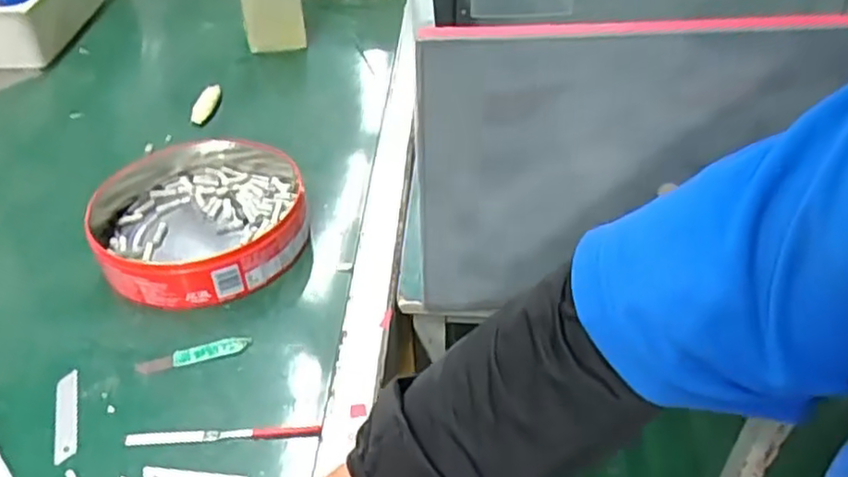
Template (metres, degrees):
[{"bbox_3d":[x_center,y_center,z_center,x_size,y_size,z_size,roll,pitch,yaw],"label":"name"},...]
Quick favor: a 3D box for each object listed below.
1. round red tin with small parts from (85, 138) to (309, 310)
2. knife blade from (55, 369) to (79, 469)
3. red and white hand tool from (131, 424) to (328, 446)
[{"bbox_3d":[-0.273,-0.031,0.848,0.249,0.059,0.268,-1,41,0],"label":"round red tin with small parts"},{"bbox_3d":[-0.339,0.167,0.663,0.020,0.006,0.097,-13,46,-15],"label":"knife blade"},{"bbox_3d":[-0.182,0.180,0.642,0.174,0.007,0.013,-3,41,-2],"label":"red and white hand tool"}]

